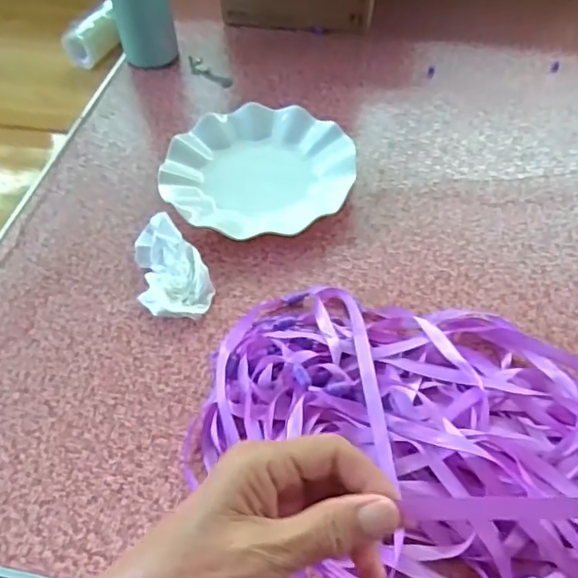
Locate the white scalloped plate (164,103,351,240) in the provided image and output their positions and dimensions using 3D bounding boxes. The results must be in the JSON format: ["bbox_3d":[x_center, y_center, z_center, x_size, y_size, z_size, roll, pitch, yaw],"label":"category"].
[{"bbox_3d":[-0.029,-0.117,0.555,0.178,0.024,0.174,0,52,0],"label":"white scalloped plate"}]

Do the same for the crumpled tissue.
[{"bbox_3d":[-0.103,-0.021,0.483,0.057,0.026,0.098,-16,54,-12],"label":"crumpled tissue"}]

